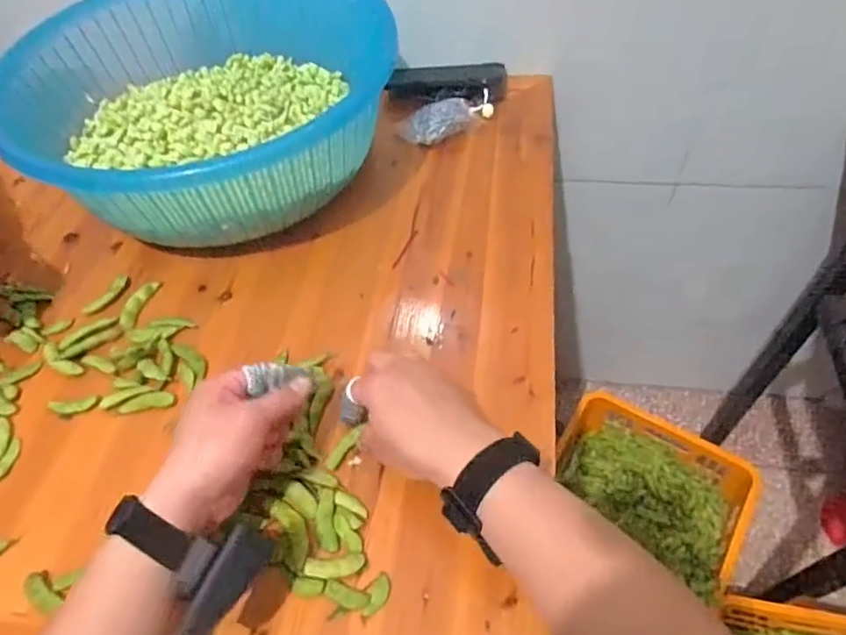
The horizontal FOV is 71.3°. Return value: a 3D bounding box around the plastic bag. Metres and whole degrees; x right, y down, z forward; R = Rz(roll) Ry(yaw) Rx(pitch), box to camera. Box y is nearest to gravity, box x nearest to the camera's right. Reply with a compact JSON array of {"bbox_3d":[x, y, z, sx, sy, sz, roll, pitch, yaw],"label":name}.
[{"bbox_3d":[0.035,-0.252,0.735,0.127,0.028,0.050,-27,55,-15],"label":"plastic bag"}]

